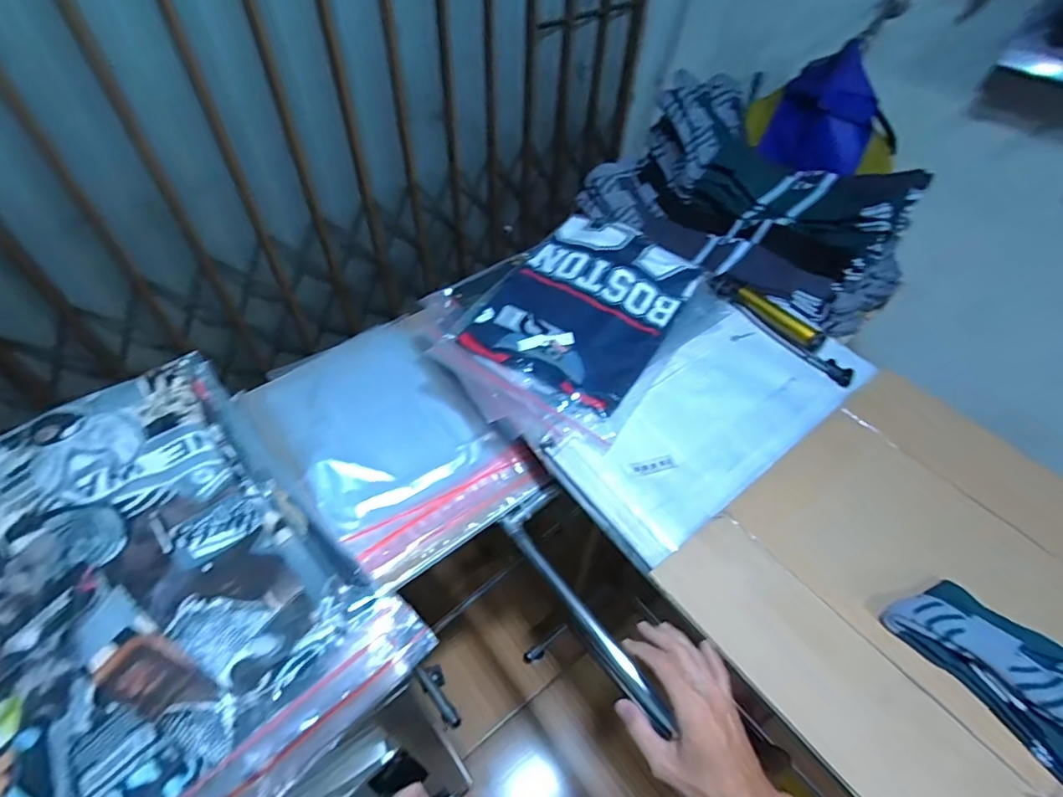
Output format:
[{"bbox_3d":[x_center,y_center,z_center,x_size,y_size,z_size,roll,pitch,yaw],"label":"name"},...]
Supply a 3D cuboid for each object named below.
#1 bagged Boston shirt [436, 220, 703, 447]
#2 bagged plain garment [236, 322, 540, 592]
[{"bbox_3d":[0.080,-0.132,0.818,0.270,0.028,0.370,32,62,19],"label":"bagged Boston shirt"},{"bbox_3d":[-0.238,0.045,0.832,0.285,0.059,0.468,-31,52,-28],"label":"bagged plain garment"}]

